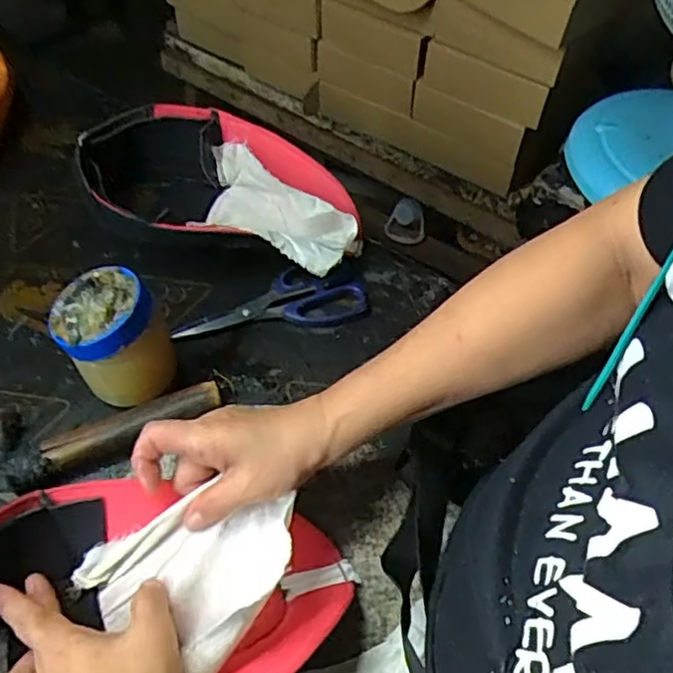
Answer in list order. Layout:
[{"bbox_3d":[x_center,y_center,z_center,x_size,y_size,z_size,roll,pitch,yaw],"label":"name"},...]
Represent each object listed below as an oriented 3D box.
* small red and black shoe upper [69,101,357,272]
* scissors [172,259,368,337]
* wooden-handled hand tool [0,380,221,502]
[{"bbox_3d":[-0.116,-0.143,0.629,0.284,0.072,0.153,13,54,8],"label":"small red and black shoe upper"},{"bbox_3d":[-0.062,-0.028,0.581,0.173,0.014,0.062,-15,62,-8],"label":"scissors"},{"bbox_3d":[-0.188,0.065,0.509,0.174,0.031,0.081,-23,57,-18],"label":"wooden-handled hand tool"}]

